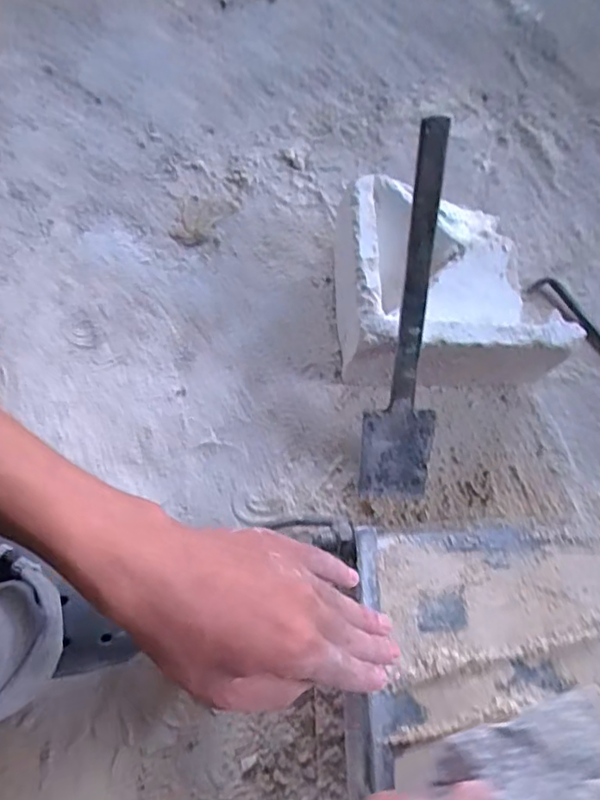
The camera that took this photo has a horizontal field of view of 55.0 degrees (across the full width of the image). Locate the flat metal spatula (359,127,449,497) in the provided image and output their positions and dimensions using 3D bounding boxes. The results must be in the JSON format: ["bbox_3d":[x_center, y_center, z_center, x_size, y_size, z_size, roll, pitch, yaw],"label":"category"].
[{"bbox_3d":[0.090,-0.053,0.470,0.061,0.013,0.312,2,116,-1],"label":"flat metal spatula"}]

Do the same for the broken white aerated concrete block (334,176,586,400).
[{"bbox_3d":[0.136,-0.110,0.555,0.192,0.112,0.172,-1,74,-2],"label":"broken white aerated concrete block"}]

